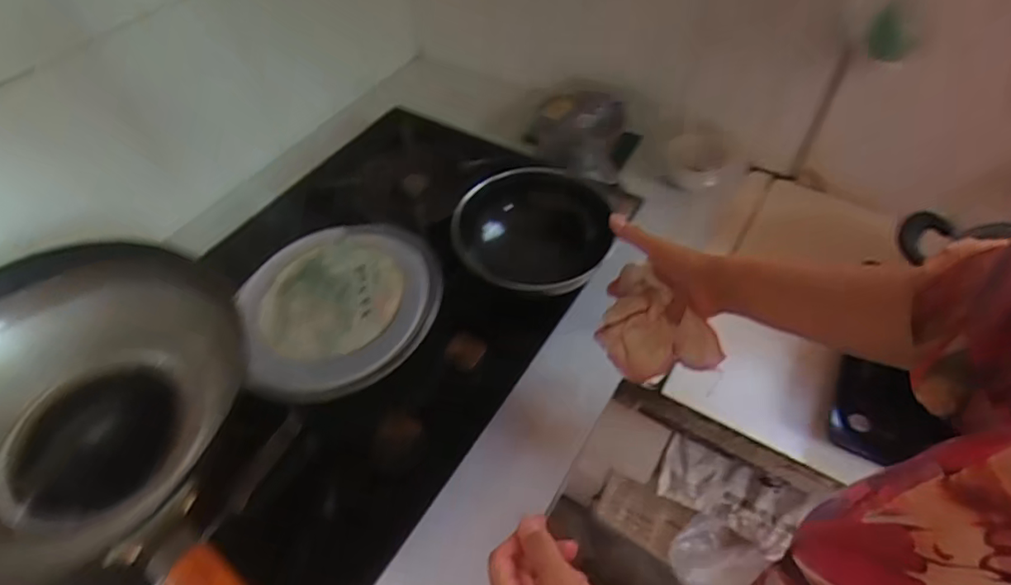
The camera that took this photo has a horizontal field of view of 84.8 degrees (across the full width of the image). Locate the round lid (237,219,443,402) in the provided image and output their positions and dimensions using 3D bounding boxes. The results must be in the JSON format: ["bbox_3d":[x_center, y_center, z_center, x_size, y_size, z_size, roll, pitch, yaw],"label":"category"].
[{"bbox_3d":[-0.173,0.000,0.605,0.207,0.030,0.225,1,49,-1],"label":"round lid"}]

